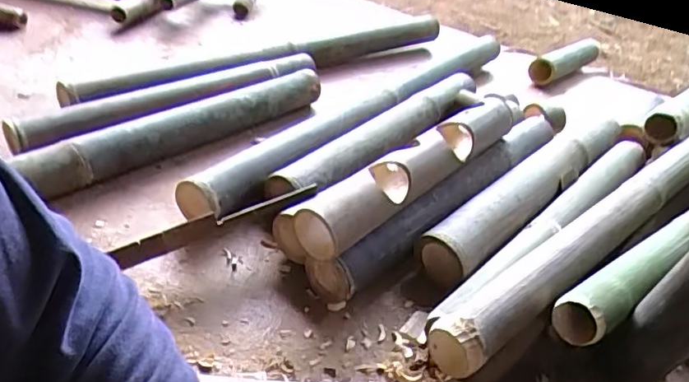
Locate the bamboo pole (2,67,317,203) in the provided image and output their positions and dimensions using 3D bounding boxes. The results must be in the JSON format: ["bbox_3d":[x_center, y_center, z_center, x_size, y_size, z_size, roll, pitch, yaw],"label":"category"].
[{"bbox_3d":[-0.257,-0.124,1.034,0.544,0.091,0.095,-23,45,-35],"label":"bamboo pole"}]

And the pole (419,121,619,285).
[{"bbox_3d":[0.320,-0.007,0.950,0.077,0.062,0.559,32,42,31],"label":"pole"}]

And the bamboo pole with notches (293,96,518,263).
[{"bbox_3d":[0.119,-0.044,0.862,0.077,0.079,0.506,30,42,28],"label":"bamboo pole with notches"}]

